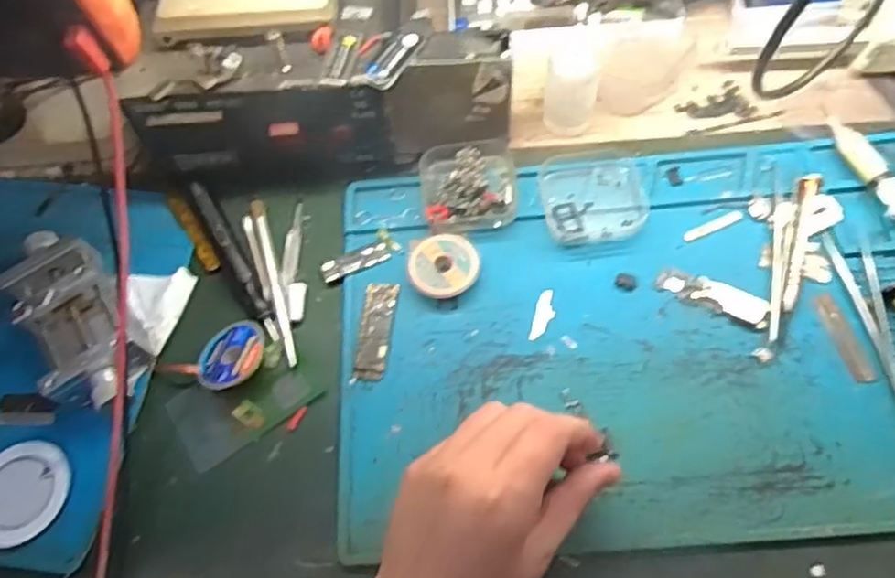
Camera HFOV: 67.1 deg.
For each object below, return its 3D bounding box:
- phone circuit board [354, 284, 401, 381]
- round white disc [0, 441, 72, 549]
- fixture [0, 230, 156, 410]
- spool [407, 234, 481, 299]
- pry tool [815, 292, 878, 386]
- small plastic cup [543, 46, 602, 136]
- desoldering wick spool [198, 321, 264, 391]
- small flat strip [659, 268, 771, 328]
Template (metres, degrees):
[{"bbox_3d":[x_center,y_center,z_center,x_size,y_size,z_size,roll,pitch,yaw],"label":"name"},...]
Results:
[{"bbox_3d":[-0.044,0.025,0.417,0.020,0.004,0.064,1,63,7],"label":"phone circuit board"},{"bbox_3d":[-0.247,0.116,0.386,0.058,0.008,0.057,-2,63,5],"label":"round white disc"},{"bbox_3d":[-0.236,0.018,0.426,0.058,0.031,0.136,-34,65,-11],"label":"fixture"},{"bbox_3d":[-0.002,-0.013,0.430,0.044,0.012,0.045,-2,63,5],"label":"spool"},{"bbox_3d":[0.232,0.028,0.392,0.013,0.004,0.055,-13,62,0],"label":"pry tool"},{"bbox_3d":[0.084,-0.132,0.461,0.034,0.057,0.032,-2,63,5],"label":"small plastic cup"},{"bbox_3d":[-0.132,0.041,0.413,0.044,0.012,0.040,-34,65,-11],"label":"desoldering wick spool"},{"bbox_3d":[0.162,0.004,0.411,0.066,0.005,0.020,25,68,17],"label":"small flat strip"}]

